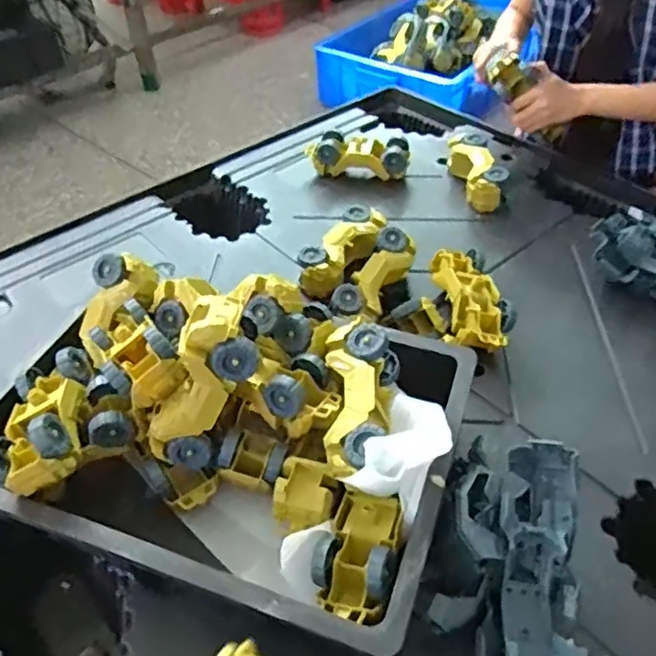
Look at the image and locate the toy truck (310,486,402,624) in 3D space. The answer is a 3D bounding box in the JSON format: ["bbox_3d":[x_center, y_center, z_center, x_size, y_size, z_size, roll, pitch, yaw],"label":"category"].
[{"bbox_3d":[0.027,0.183,0.502,0.062,0.045,0.106,12,50,17],"label":"toy truck"}]

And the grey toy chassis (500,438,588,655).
[{"bbox_3d":[0.172,0.188,0.504,0.070,0.057,0.185,5,70,9],"label":"grey toy chassis"}]

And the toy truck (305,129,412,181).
[{"bbox_3d":[0.046,-0.286,1.023,0.186,0.061,0.061,6,48,13],"label":"toy truck"}]

